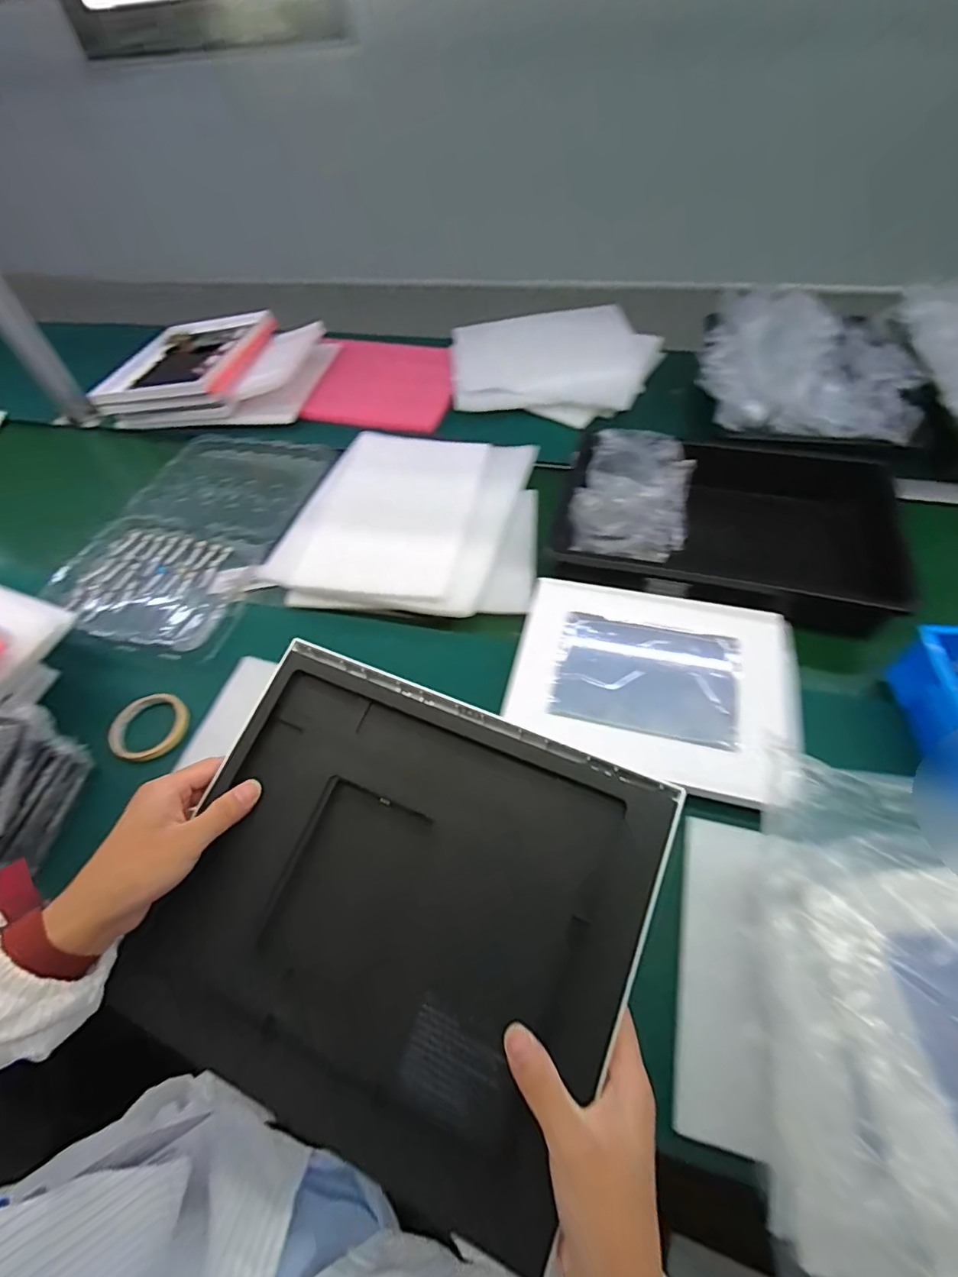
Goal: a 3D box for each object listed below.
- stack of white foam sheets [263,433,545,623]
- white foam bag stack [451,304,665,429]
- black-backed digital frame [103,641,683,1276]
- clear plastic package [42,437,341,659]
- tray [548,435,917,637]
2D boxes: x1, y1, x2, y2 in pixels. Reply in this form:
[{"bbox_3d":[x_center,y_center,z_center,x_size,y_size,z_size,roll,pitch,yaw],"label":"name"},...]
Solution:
[{"bbox_3d":[-0.094,-0.181,0.821,0.380,0.051,0.349,9,56,11],"label":"stack of white foam sheets"},{"bbox_3d":[0.139,-0.544,1.050,0.414,0.078,0.293,9,55,10],"label":"white foam bag stack"},{"bbox_3d":[-0.056,0.162,0.338,0.293,0.023,0.260,20,68,16],"label":"black-backed digital frame"},{"bbox_3d":[-0.461,-0.176,0.885,0.326,0.038,0.474,12,56,12],"label":"clear plastic package"},{"bbox_3d":[0.350,-0.174,0.771,0.473,0.071,0.329,11,56,12],"label":"tray"}]

